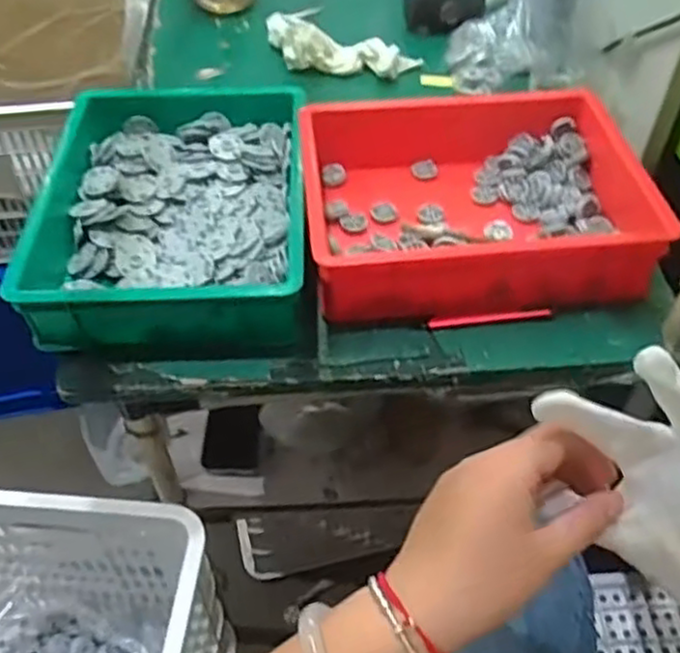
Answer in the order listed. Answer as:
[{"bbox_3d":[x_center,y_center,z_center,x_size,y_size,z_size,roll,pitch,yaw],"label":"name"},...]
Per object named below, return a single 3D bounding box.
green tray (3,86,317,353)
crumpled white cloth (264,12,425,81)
[{"bbox_3d":[-0.181,-0.138,0.794,0.282,0.068,0.380,-4,49,-2],"label":"green tray"},{"bbox_3d":[-0.018,-0.424,1.087,0.258,0.057,0.102,21,52,18],"label":"crumpled white cloth"}]

